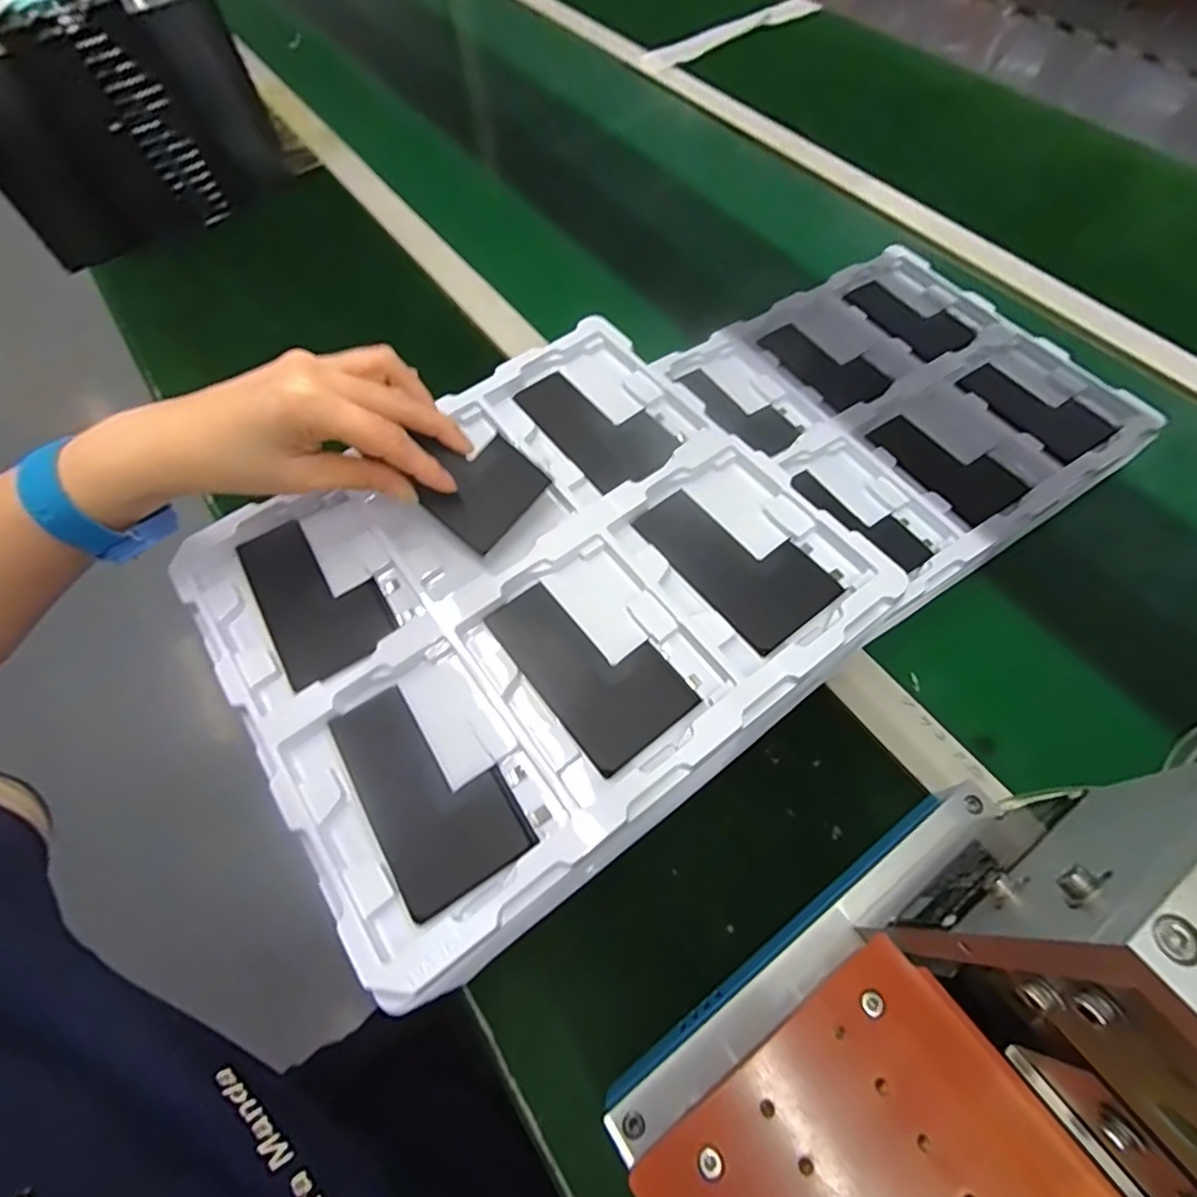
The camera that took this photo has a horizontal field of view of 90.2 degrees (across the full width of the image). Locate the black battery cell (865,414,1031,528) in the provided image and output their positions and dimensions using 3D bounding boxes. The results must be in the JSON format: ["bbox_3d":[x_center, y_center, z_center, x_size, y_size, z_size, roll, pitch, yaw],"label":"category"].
[{"bbox_3d":[0.263,-0.103,0.451,0.063,0.006,0.105,-32,65,-13],"label":"black battery cell"}]

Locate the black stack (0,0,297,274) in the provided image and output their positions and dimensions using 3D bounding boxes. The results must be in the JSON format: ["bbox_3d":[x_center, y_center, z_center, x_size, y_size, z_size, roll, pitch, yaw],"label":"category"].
[{"bbox_3d":[-0.600,-0.625,0.705,0.275,0.194,0.389,-32,66,-13],"label":"black stack"}]

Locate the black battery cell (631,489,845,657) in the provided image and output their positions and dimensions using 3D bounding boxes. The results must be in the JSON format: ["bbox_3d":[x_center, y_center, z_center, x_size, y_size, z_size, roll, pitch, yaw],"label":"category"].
[{"bbox_3d":[0.076,-0.023,0.335,0.060,0.004,0.106,-37,67,-15],"label":"black battery cell"}]

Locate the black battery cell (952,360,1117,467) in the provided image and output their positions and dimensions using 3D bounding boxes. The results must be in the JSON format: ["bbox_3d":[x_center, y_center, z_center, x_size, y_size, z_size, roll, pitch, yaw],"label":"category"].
[{"bbox_3d":[0.346,-0.152,0.473,0.063,0.005,0.105,-31,65,-12],"label":"black battery cell"}]

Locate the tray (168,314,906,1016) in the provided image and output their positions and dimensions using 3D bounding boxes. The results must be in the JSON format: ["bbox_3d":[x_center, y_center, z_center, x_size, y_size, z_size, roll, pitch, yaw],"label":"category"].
[{"bbox_3d":[-0.040,-0.009,0.332,0.309,0.015,0.275,-35,66,-14],"label":"tray"}]

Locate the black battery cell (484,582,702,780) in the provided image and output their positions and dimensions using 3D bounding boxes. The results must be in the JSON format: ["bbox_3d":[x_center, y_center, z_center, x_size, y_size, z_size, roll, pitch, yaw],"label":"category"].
[{"bbox_3d":[-0.005,0.032,0.312,0.061,0.004,0.106,-36,66,-14],"label":"black battery cell"}]

